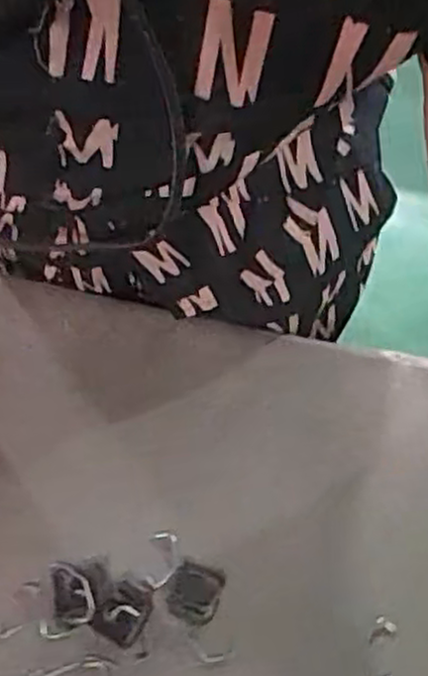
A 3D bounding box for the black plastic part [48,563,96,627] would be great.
[{"bbox_3d":[-0.089,0.158,0.462,0.026,0.006,0.039,-14,62,-7],"label":"black plastic part"}]

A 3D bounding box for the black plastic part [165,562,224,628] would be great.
[{"bbox_3d":[-0.012,0.159,0.464,0.032,0.004,0.036,17,63,10],"label":"black plastic part"}]

